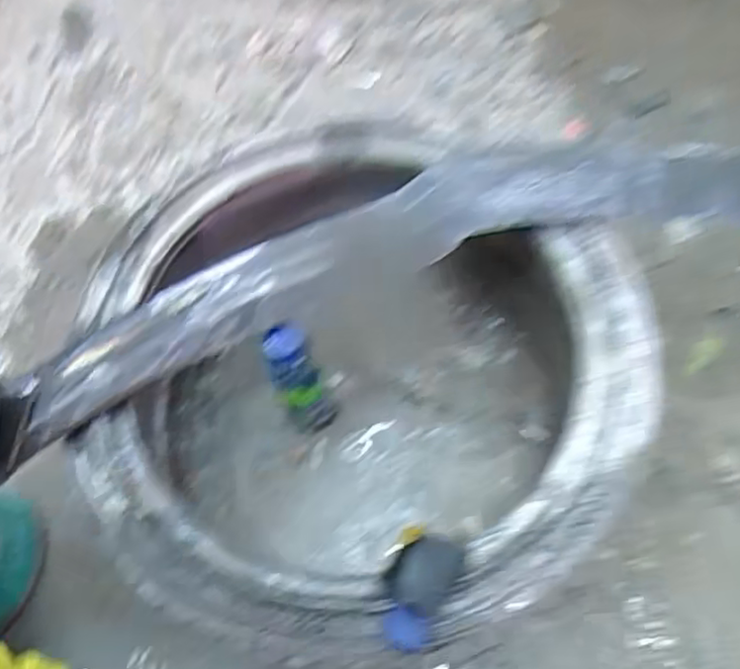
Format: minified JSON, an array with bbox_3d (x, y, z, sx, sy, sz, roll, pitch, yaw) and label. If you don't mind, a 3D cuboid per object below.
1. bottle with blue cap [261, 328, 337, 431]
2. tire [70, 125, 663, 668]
[{"bbox_3d":[-0.078,0.054,0.762,0.064,0.213,0.052,-22,65,-7],"label":"bottle with blue cap"},{"bbox_3d":[-0.001,0.046,0.738,0.566,0.201,0.567,-12,64,-3],"label":"tire"}]

